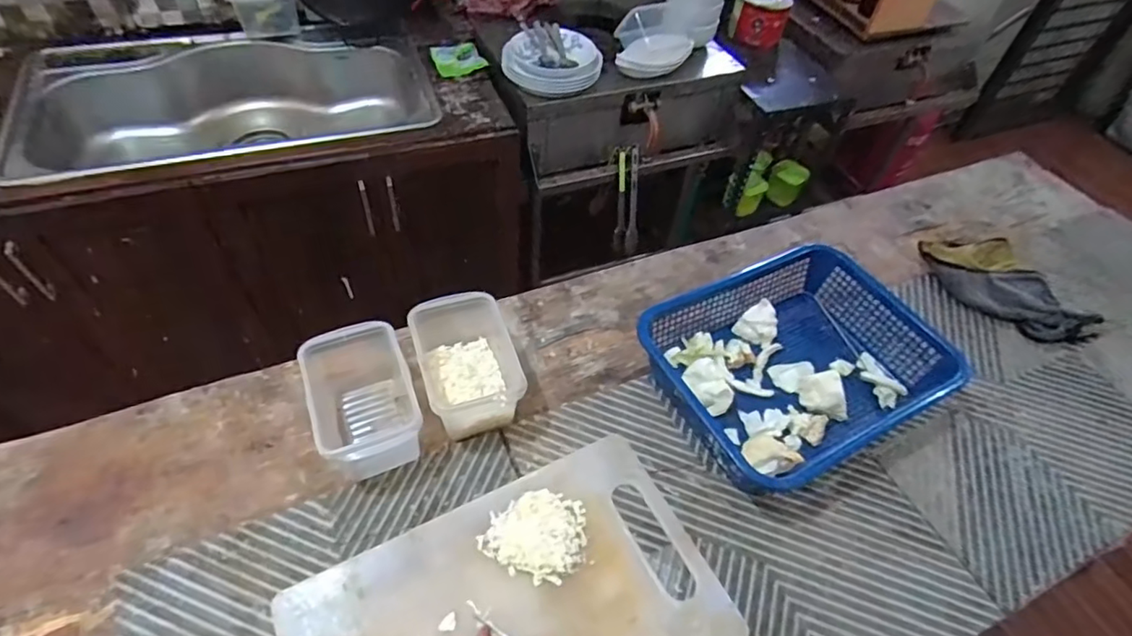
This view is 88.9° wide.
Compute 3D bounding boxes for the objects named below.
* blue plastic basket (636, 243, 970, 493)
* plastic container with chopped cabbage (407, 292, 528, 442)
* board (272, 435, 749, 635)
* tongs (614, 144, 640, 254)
[{"bbox_3d":[0.271,0.054,0.723,0.327,0.091,0.257,-22,57,-20],"label":"blue plastic basket"},{"bbox_3d":[-0.119,0.055,0.687,0.101,0.096,0.164,-15,54,-16],"label":"plastic container with chopped cabbage"},{"bbox_3d":[-0.051,0.288,0.555,0.393,0.016,0.245,-21,57,-19],"label":"board"},{"bbox_3d":[0.154,-0.288,1.450,0.053,0.270,0.026,-7,33,-9],"label":"tongs"}]

